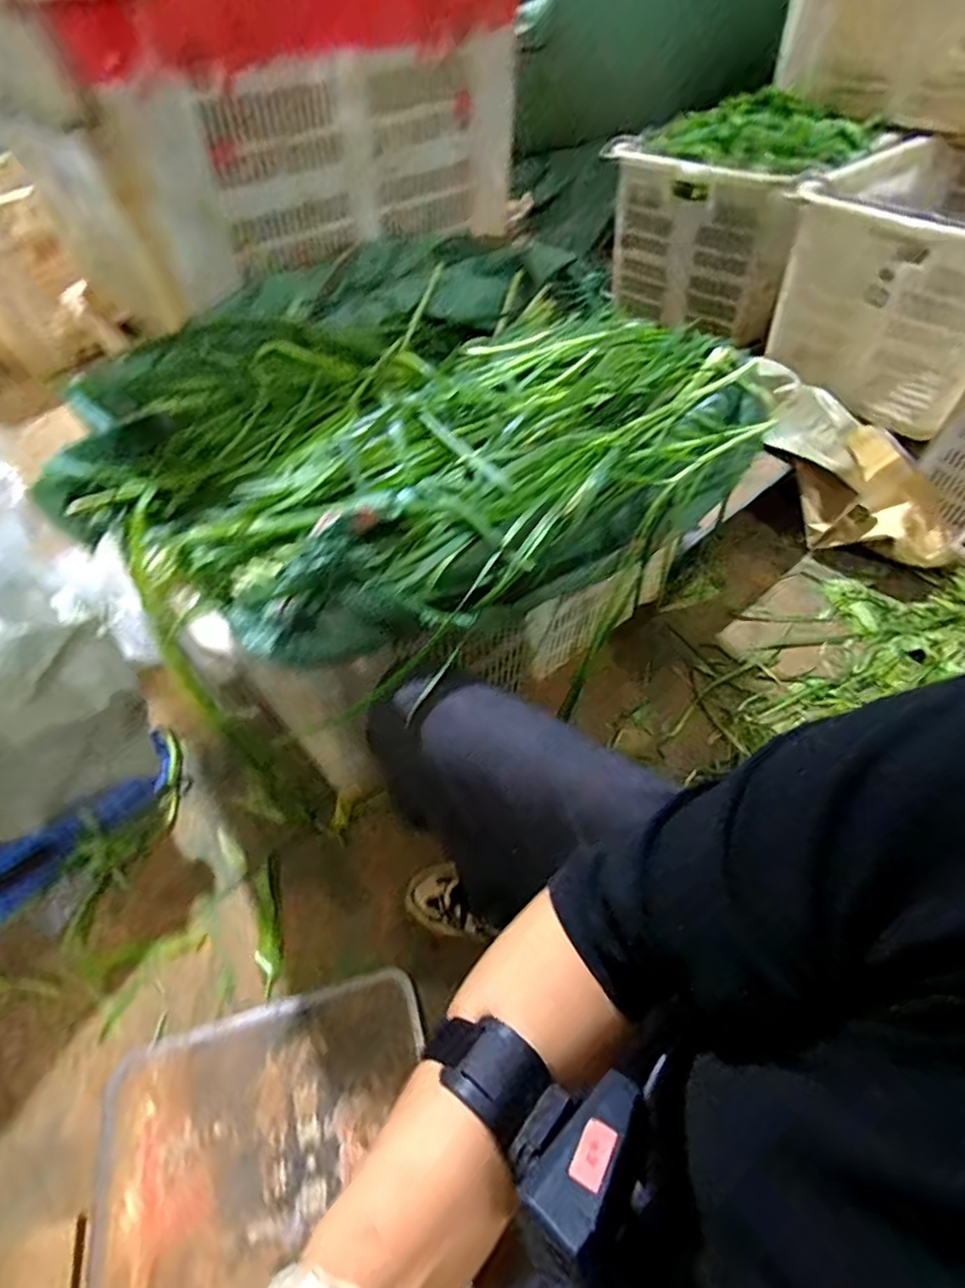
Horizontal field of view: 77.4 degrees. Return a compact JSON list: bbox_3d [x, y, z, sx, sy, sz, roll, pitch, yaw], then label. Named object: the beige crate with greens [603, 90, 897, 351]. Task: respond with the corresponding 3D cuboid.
[{"bbox_3d":[0.617,-1.007,1.462,0.415,0.366,0.514,-33,56,-20],"label":"beige crate with greens"}]

